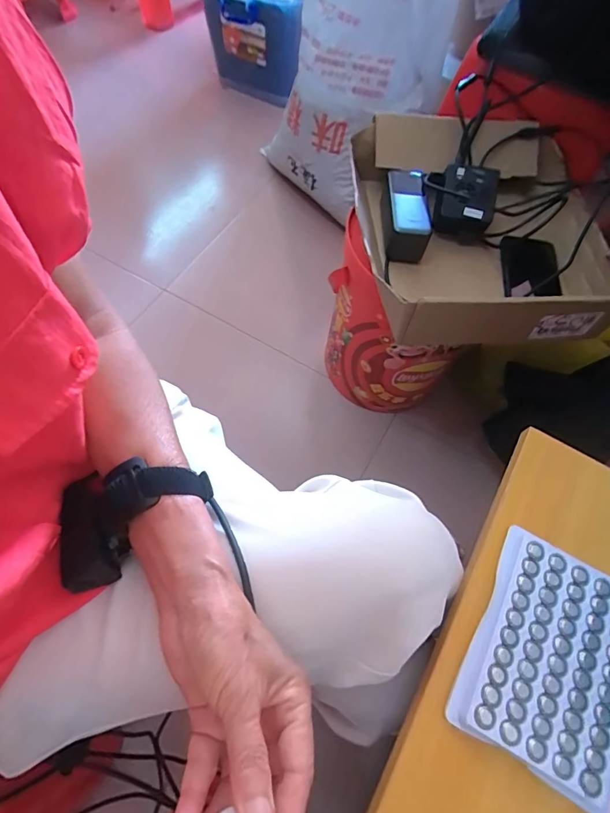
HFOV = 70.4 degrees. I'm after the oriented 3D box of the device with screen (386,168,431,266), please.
[{"bbox_3d":[0.141,-0.279,0.622,0.059,0.064,0.130,3,64,-2],"label":"device with screen"}]

